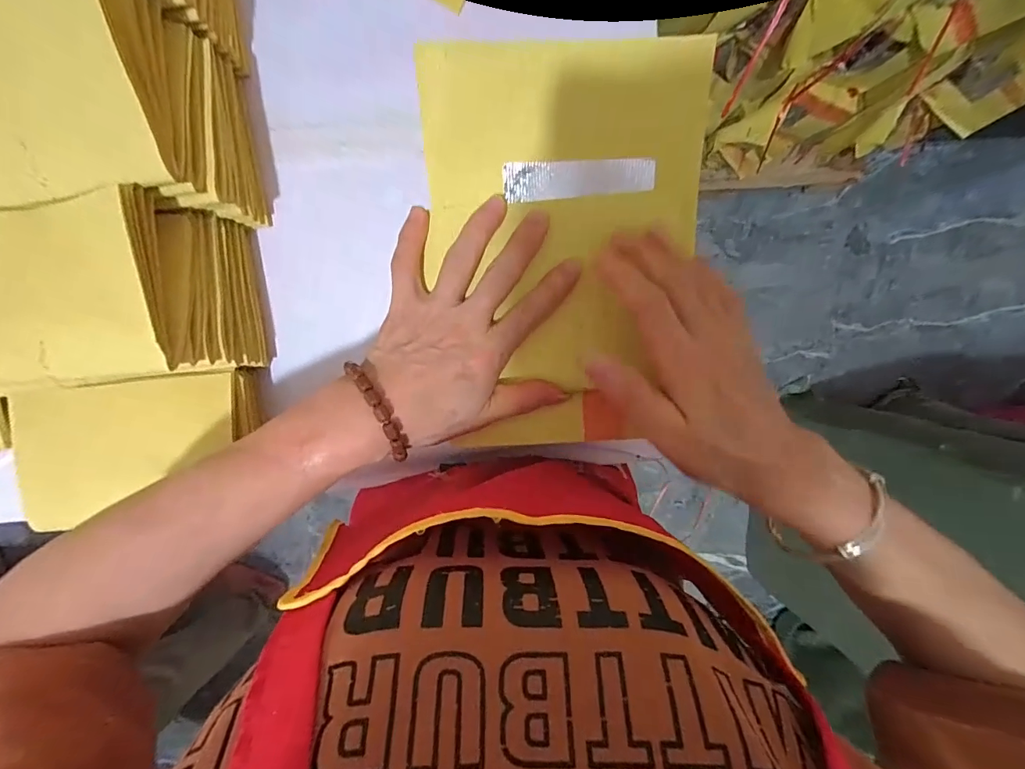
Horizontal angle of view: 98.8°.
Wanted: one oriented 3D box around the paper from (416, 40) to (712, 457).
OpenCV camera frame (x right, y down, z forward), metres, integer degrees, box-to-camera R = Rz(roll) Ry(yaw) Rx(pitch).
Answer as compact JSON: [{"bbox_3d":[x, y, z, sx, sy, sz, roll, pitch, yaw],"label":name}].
[{"bbox_3d":[0.032,-0.074,0.260,0.156,0.030,0.221,-3,99,-2],"label":"paper"}]

